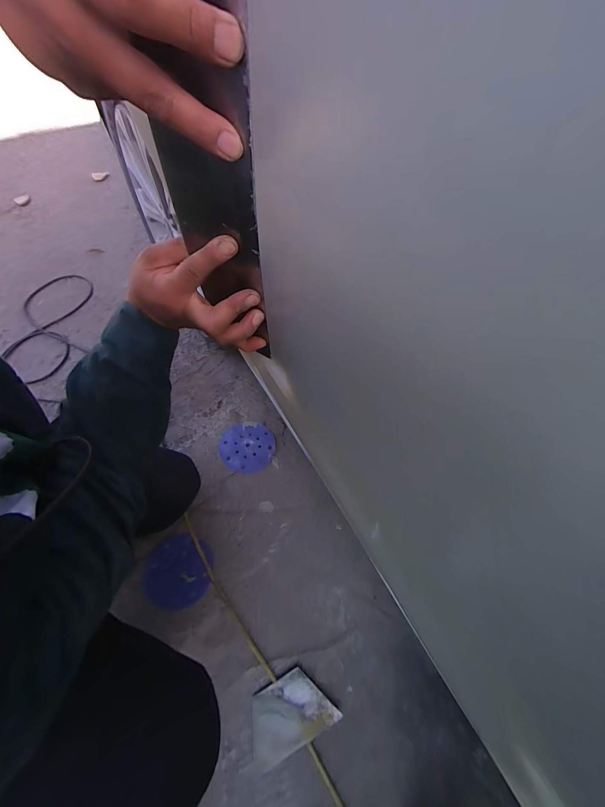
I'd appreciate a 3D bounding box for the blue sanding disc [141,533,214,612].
[{"bbox_3d":[-0.269,0.363,0.654,0.137,0.010,0.137,6,60,-4],"label":"blue sanding disc"}]

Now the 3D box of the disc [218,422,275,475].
[{"bbox_3d":[-0.147,0.115,0.796,0.142,0.008,0.138,0,61,0],"label":"disc"}]

